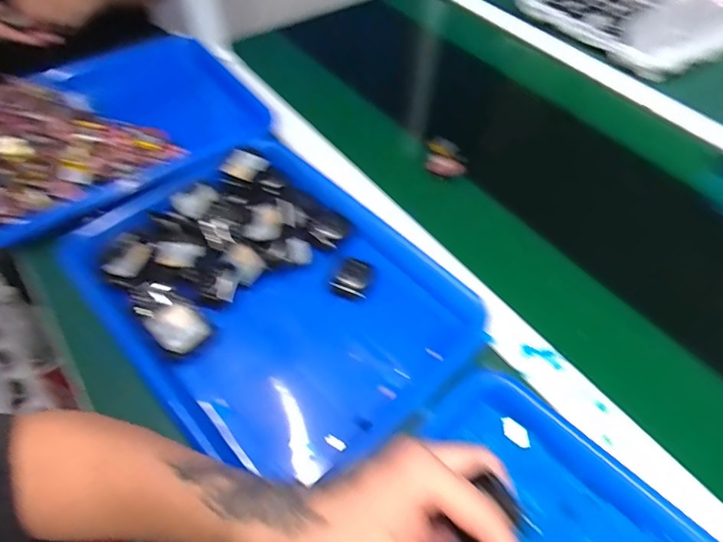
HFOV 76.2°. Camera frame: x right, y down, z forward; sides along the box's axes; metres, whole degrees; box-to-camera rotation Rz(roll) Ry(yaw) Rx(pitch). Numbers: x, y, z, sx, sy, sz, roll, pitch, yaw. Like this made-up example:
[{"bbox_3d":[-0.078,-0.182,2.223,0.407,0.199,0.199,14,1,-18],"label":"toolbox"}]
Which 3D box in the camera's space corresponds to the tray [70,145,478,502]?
[{"bbox_3d":[-0.081,0.019,0.432,0.258,0.046,0.339,-38,64,-24],"label":"tray"}]

